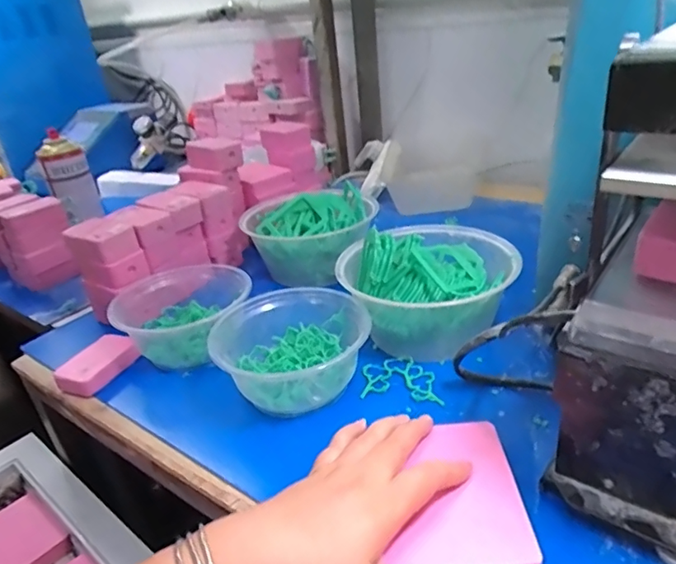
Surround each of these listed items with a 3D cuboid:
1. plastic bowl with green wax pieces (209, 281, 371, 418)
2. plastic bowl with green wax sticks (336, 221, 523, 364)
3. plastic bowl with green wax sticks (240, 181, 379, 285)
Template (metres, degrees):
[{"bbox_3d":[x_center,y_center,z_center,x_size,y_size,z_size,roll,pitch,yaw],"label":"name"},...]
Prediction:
[{"bbox_3d":[-0.041,0.060,0.466,0.126,0.062,0.123,-5,28,3],"label":"plastic bowl with green wax pieces"},{"bbox_3d":[0.087,-0.005,0.516,0.165,0.096,0.144,-3,28,6],"label":"plastic bowl with green wax sticks"},{"bbox_3d":[-0.034,-0.070,0.657,0.157,0.088,0.151,-5,28,3],"label":"plastic bowl with green wax sticks"}]

